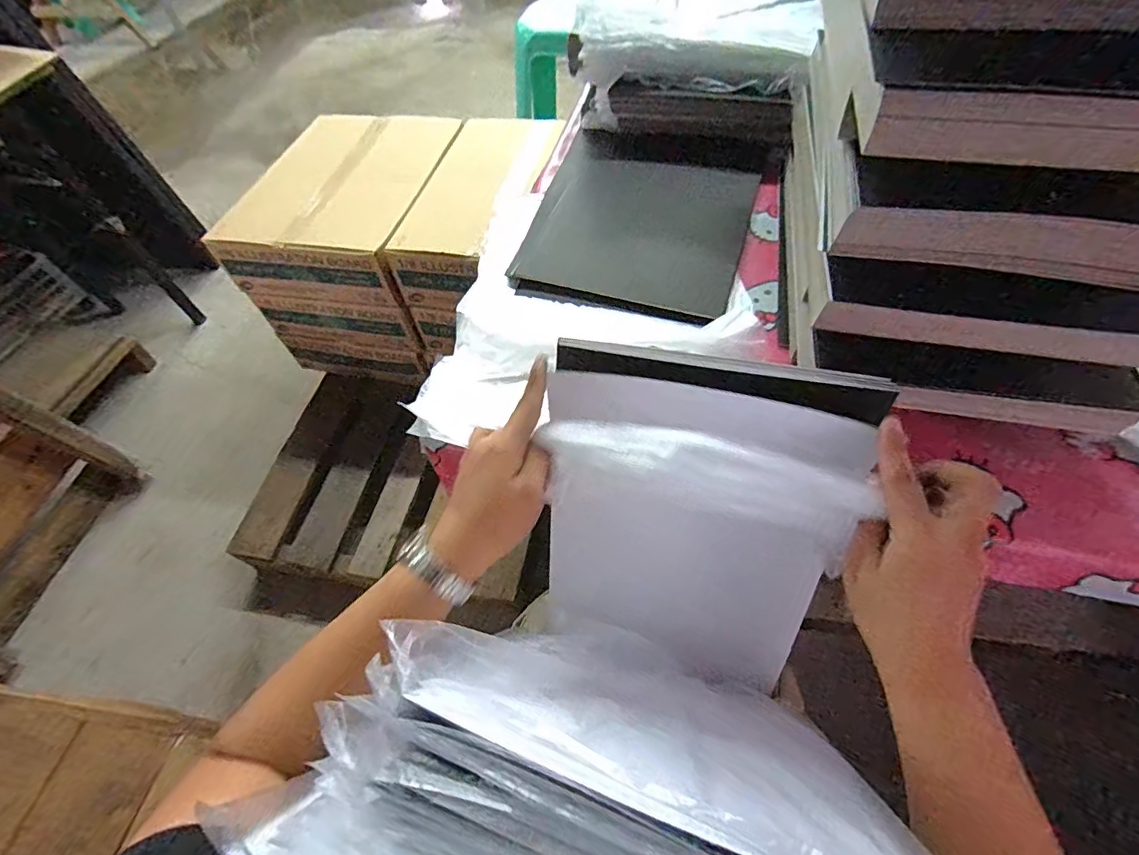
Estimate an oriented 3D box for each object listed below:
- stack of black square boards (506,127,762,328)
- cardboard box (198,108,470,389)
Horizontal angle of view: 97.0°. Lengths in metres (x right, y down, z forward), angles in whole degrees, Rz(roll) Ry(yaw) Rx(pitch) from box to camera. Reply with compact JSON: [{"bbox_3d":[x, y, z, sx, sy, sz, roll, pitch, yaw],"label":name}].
[{"bbox_3d":[0.098,-0.292,0.688,0.274,0.029,0.371,13,58,12],"label":"stack of black square boards"},{"bbox_3d":[-0.498,-0.469,1.295,0.410,0.386,0.531,12,58,12],"label":"cardboard box"}]

